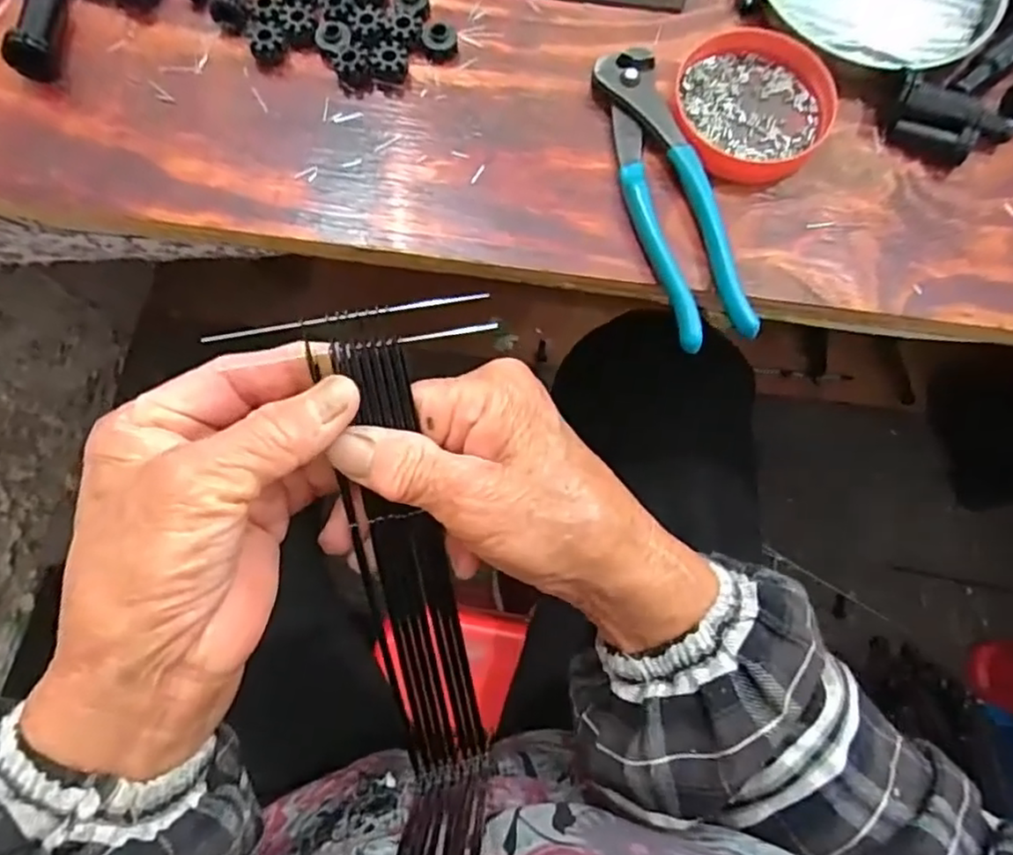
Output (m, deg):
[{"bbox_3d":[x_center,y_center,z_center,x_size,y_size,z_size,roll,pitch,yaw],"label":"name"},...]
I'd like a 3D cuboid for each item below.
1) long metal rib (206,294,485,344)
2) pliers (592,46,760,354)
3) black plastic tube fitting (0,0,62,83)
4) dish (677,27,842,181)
[{"bbox_3d":[-0.055,-0.038,0.220,0.093,0.004,0.004,-10,73,-4],"label":"long metal rib"},{"bbox_3d":[0.080,-0.117,0.324,0.038,0.015,0.163,-13,73,-5],"label":"pliers"},{"bbox_3d":[-0.240,-0.212,0.335,0.019,0.022,0.069,-3,72,-2],"label":"black plastic tube fitting"},{"bbox_3d":[0.127,-0.171,0.341,0.077,0.014,0.091,-2,72,-2],"label":"dish"}]

